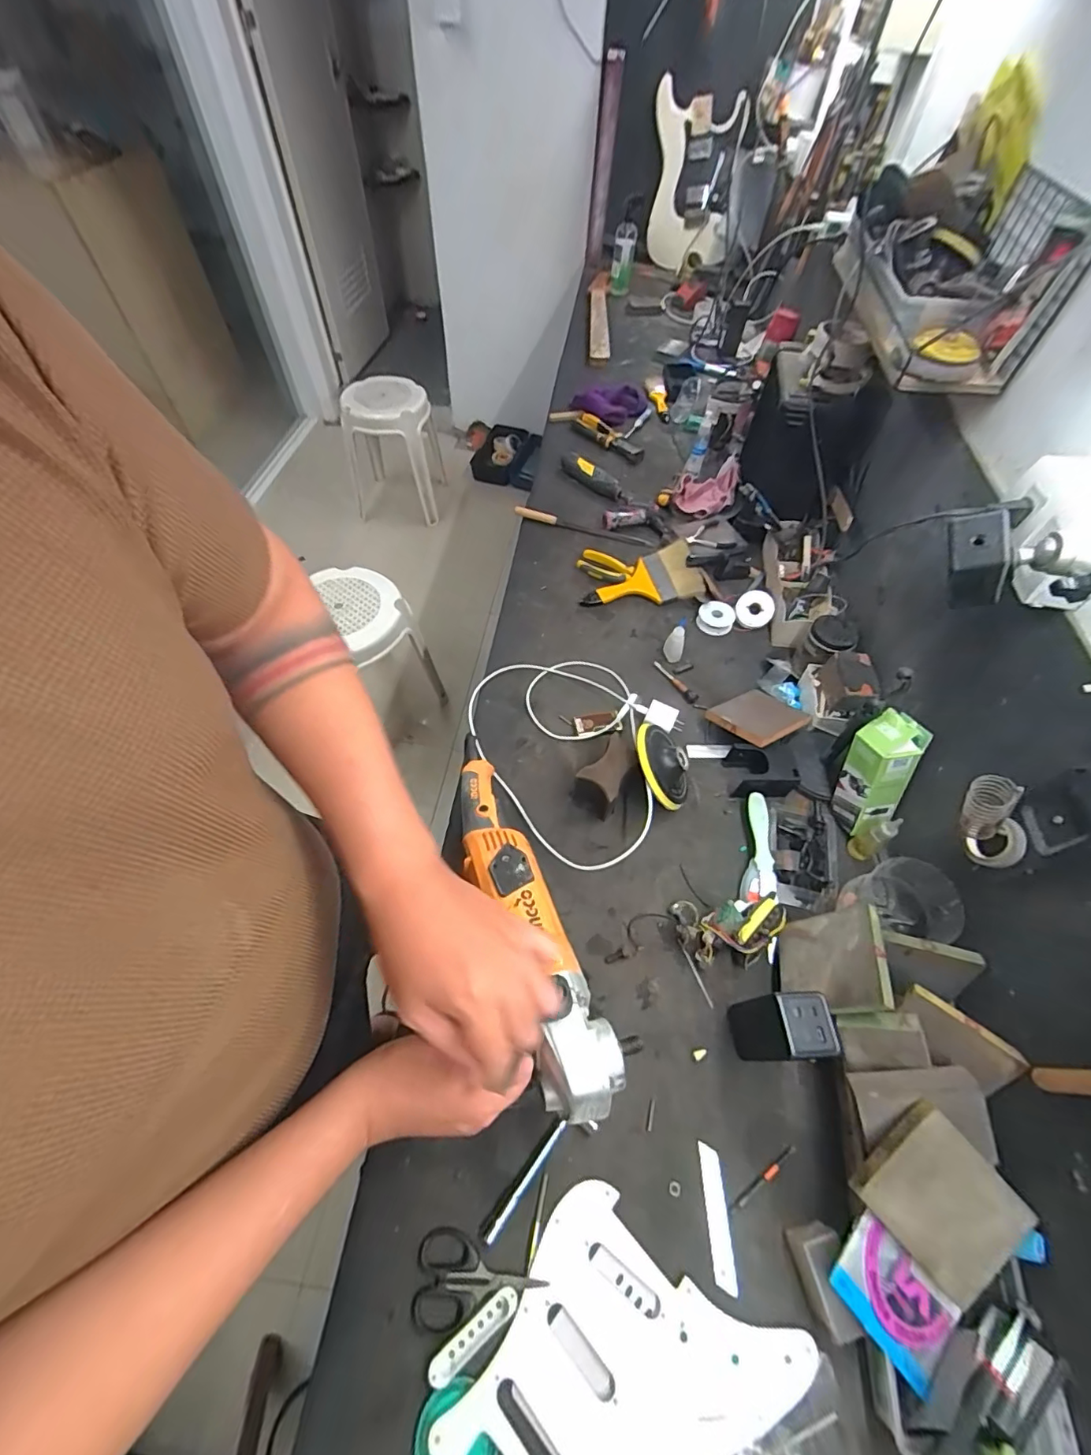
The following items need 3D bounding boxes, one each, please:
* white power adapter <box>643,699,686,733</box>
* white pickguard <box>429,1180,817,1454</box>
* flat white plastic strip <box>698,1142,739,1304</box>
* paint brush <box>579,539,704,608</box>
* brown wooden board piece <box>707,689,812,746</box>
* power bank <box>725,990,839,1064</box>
[{"bbox_3d":[0.179,-0.011,0.774,0.056,0.021,0.049,20,59,12],"label":"white power adapter"},{"bbox_3d":[0.057,0.533,0.419,0.246,0.009,0.199,-36,58,-24],"label":"white pickguard"},{"bbox_3d":[0.161,0.459,0.484,0.022,0.004,0.102,10,52,-9],"label":"flat white plastic strip"},{"bbox_3d":[0.169,-0.266,0.933,0.219,0.014,0.112,-16,77,-5],"label":"paint brush"},{"bbox_3d":[0.317,-0.019,0.765,0.134,0.012,0.102,-19,40,-28],"label":"brown wooden board piece"},{"bbox_3d":[0.230,0.299,0.510,0.052,0.127,0.051,-2,57,-2],"label":"power bank"}]

